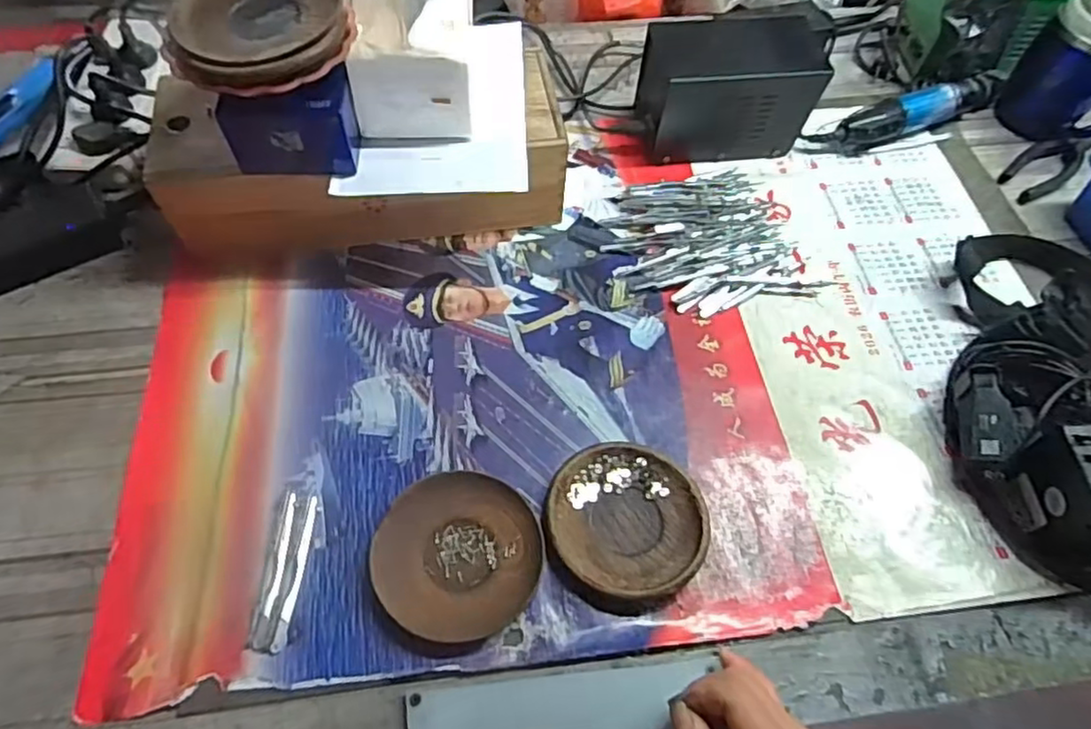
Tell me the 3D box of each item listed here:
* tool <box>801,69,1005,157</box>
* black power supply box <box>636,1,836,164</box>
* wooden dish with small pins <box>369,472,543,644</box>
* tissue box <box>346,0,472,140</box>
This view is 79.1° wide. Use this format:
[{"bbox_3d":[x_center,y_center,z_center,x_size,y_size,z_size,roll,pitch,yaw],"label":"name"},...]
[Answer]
[{"bbox_3d":[0.393,-0.270,0.715,0.242,0.042,0.040,-20,62,-13],"label":"tool"},{"bbox_3d":[0.184,-0.280,0.661,0.169,0.112,0.082,-6,60,-5],"label":"black power supply box"},{"bbox_3d":[-0.062,0.131,0.468,0.113,0.015,0.117,1,59,-1],"label":"wooden dish with small pins"},{"bbox_3d":[-0.106,-0.273,0.521,0.096,0.133,0.121,-4,59,-4],"label":"tissue box"}]

